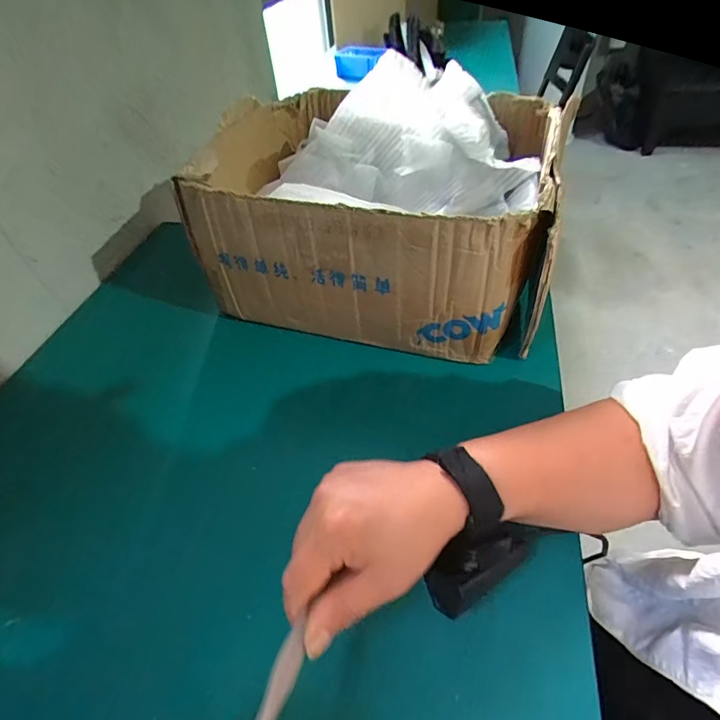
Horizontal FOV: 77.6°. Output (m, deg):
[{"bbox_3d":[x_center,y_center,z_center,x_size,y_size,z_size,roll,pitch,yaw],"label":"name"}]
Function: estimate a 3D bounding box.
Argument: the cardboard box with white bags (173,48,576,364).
[{"bbox_3d":[0.033,-0.207,0.550,0.378,0.191,0.344,11,48,16],"label":"cardboard box with white bags"}]

